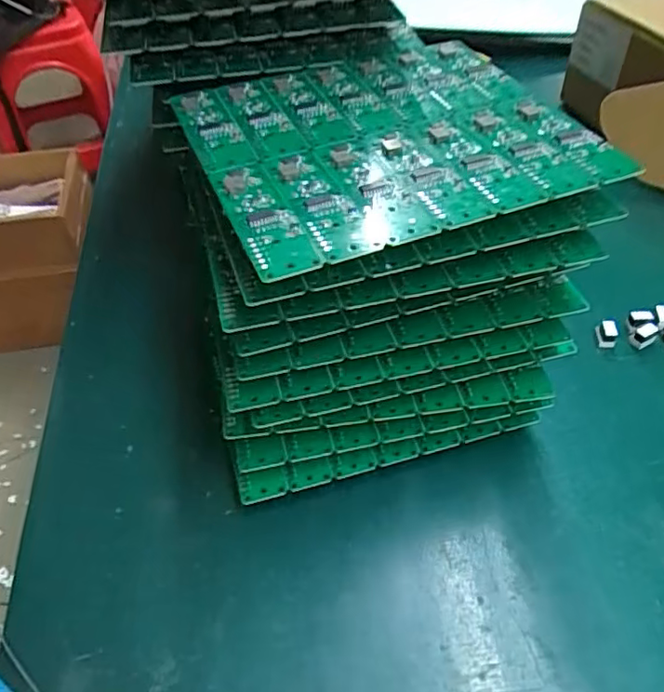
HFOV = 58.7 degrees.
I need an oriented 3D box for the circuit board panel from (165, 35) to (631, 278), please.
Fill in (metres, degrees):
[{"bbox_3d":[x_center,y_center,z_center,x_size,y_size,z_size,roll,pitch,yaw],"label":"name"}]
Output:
[{"bbox_3d":[0.018,-0.090,0.248,0.149,0.005,0.137,-18,49,-15],"label":"circuit board panel"}]

